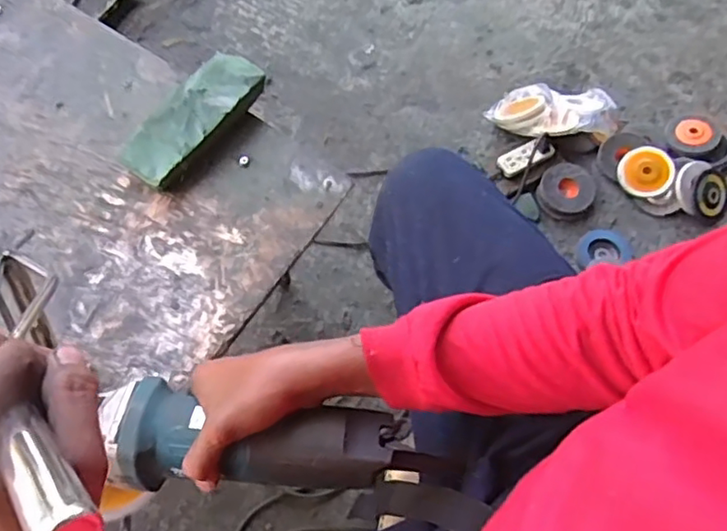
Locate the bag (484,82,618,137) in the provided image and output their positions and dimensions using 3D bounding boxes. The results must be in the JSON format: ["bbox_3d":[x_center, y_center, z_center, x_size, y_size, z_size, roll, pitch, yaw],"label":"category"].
[{"bbox_3d":[0.375,-0.293,1.180,0.243,0.075,0.122,-8,67,-5],"label":"bag"}]

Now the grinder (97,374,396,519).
[{"bbox_3d":[-0.089,0.135,0.447,0.211,0.075,0.086,1,67,3],"label":"grinder"}]

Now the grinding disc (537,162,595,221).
[{"bbox_3d":[0.382,-0.142,1.142,0.113,0.031,0.098,-27,70,-13],"label":"grinding disc"}]

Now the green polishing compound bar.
[{"bbox_3d":[-0.187,-0.161,0.666,0.064,0.037,0.171,39,71,14],"label":"green polishing compound bar"}]

